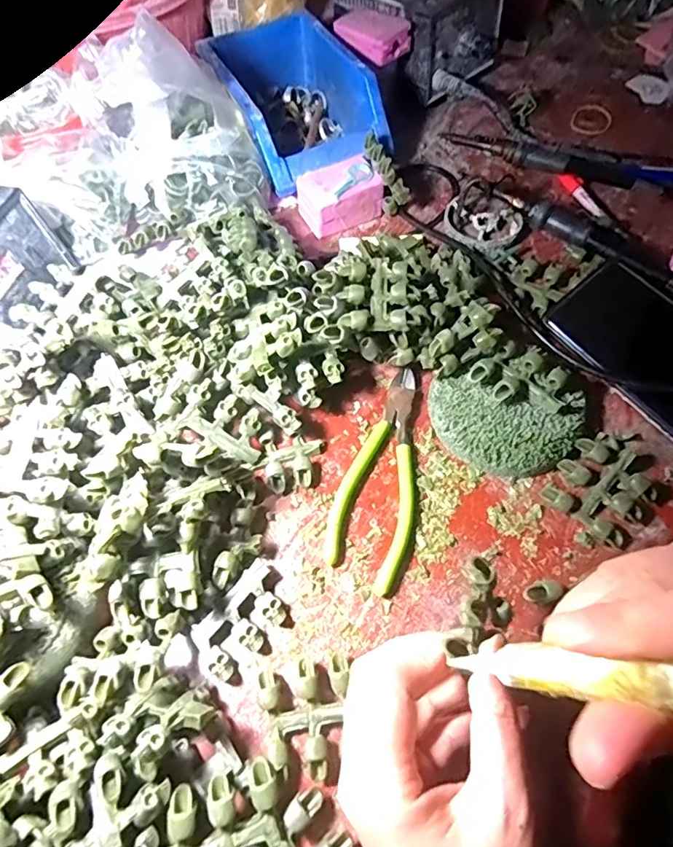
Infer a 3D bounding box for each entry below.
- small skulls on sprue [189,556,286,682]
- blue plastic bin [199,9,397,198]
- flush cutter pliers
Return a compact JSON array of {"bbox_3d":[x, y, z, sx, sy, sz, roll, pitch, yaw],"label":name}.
[{"bbox_3d":[-0.056,0.118,0.304,0.035,0.014,0.061,39,69,19],"label":"small skulls on sprue"},{"bbox_3d":[-0.043,-0.309,0.497,0.124,0.077,0.188,-24,64,-11],"label":"blue plastic bin"},{"bbox_3d":[0.034,0.030,0.350,0.055,0.011,0.161,14,63,8],"label":"flush cutter pliers"}]

